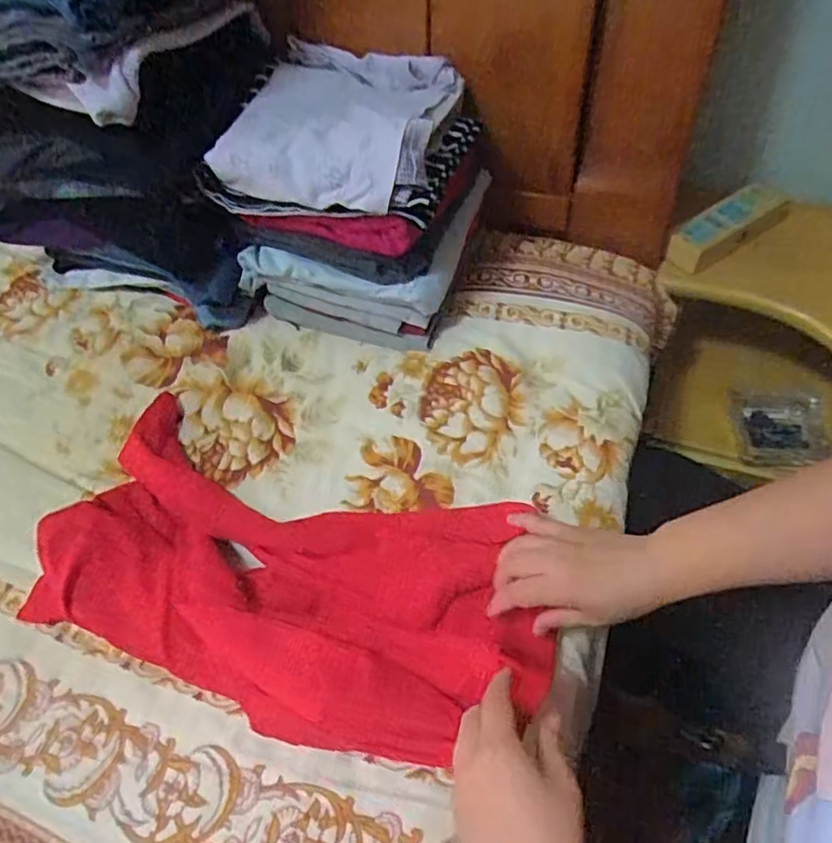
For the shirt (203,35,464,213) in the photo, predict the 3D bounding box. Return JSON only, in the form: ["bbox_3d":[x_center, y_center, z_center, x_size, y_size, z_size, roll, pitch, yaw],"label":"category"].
[{"bbox_3d":[-0.078,-0.314,0.632,0.223,0.059,0.217,13,57,16],"label":"shirt"}]

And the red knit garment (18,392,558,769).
[{"bbox_3d":[-0.112,0.123,0.538,0.455,0.052,0.232,14,57,18],"label":"red knit garment"}]

